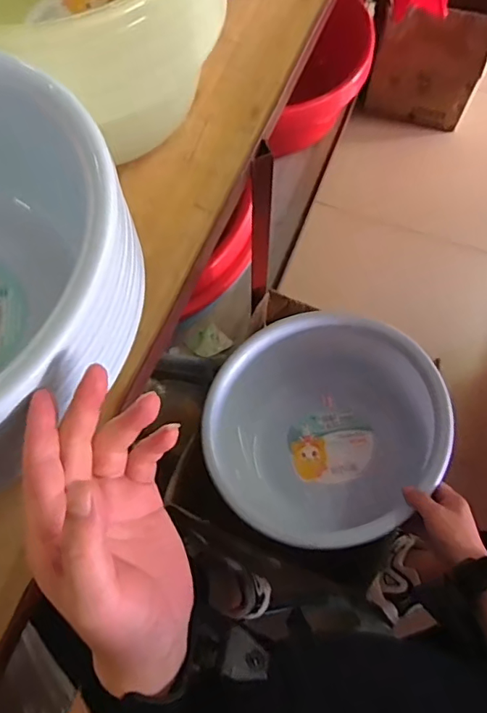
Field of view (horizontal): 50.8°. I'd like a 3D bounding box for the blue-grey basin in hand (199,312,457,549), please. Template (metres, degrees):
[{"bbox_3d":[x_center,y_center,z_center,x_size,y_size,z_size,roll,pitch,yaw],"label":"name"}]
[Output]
[{"bbox_3d":[0.119,0.120,0.800,0.339,0.186,0.320,0,68,1],"label":"blue-grey basin in hand"}]

